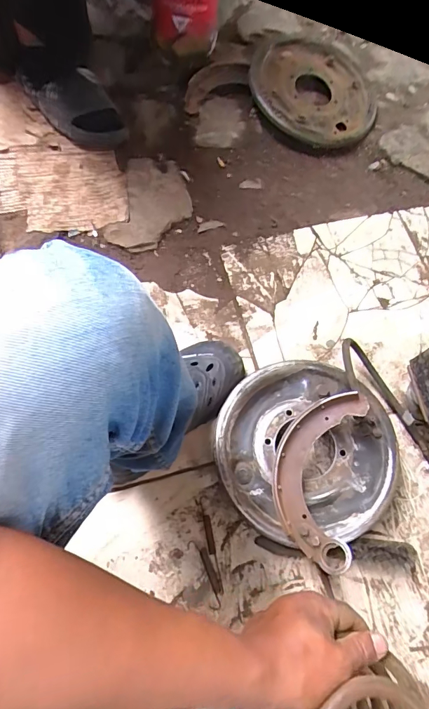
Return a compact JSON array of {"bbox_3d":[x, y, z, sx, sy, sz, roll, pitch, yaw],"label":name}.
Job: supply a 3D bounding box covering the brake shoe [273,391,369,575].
[{"bbox_3d":[0.146,0.165,0.569,0.116,0.036,0.218,2,72,25],"label":"brake shoe"}]

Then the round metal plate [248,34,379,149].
[{"bbox_3d":[0.228,-0.574,0.889,0.291,0.032,0.253,-10,82,-18],"label":"round metal plate"}]

